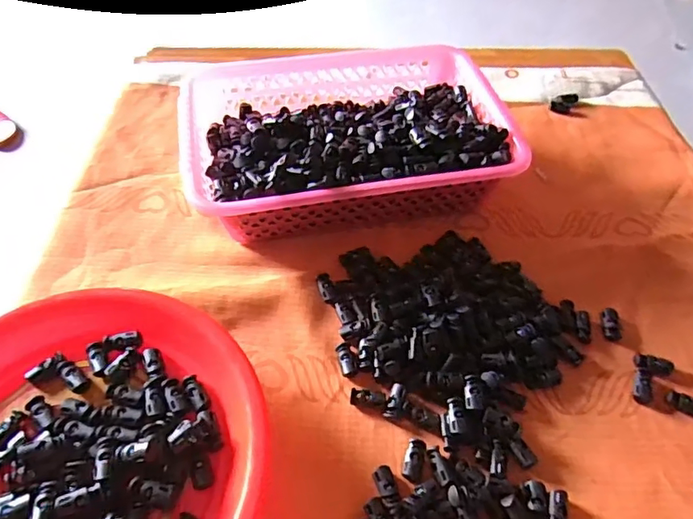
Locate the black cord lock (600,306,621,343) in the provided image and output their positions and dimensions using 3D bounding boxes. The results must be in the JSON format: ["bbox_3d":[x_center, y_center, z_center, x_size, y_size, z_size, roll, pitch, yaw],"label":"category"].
[{"bbox_3d":[0.227,0.054,0.441,0.015,0.007,0.033,5,53,3],"label":"black cord lock"}]

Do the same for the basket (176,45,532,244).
[{"bbox_3d":[-0.005,-0.132,0.526,0.306,0.074,0.248,-10,54,-8],"label":"basket"}]

